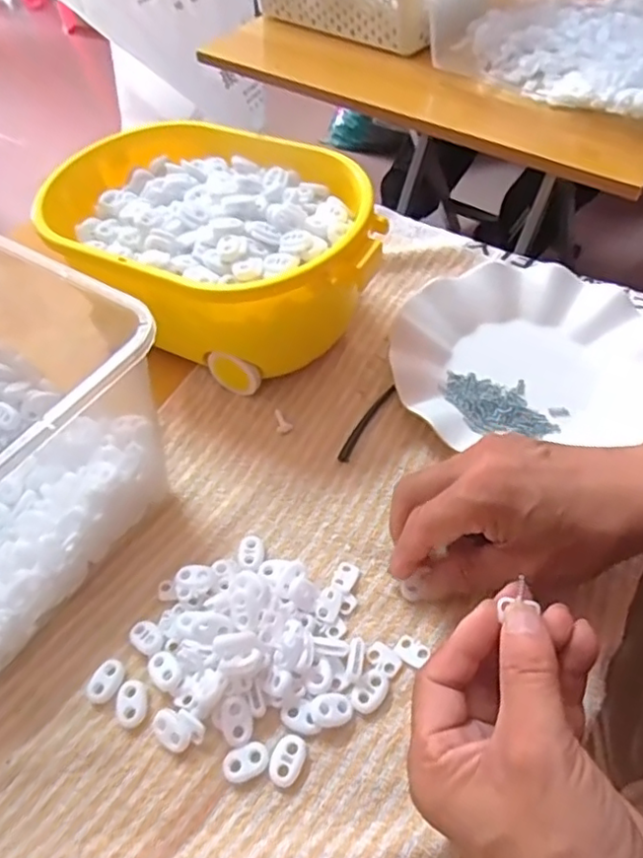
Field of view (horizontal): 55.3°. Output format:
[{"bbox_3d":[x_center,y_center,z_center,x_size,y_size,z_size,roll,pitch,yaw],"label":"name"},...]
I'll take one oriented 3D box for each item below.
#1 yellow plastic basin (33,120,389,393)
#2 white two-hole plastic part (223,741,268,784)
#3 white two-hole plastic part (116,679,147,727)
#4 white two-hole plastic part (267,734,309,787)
[{"bbox_3d":[-0.074,-0.129,0.450,0.246,0.096,0.167,23,59,21],"label":"yellow plastic basin"},{"bbox_3d":[-0.037,0.162,0.297,0.022,0.005,0.015,-21,54,-11],"label":"white two-hole plastic part"},{"bbox_3d":[-0.098,0.141,0.317,0.014,0.004,0.023,-8,52,-1],"label":"white two-hole plastic part"},{"bbox_3d":[-0.016,0.160,0.297,0.015,0.004,0.022,21,57,20],"label":"white two-hole plastic part"}]

